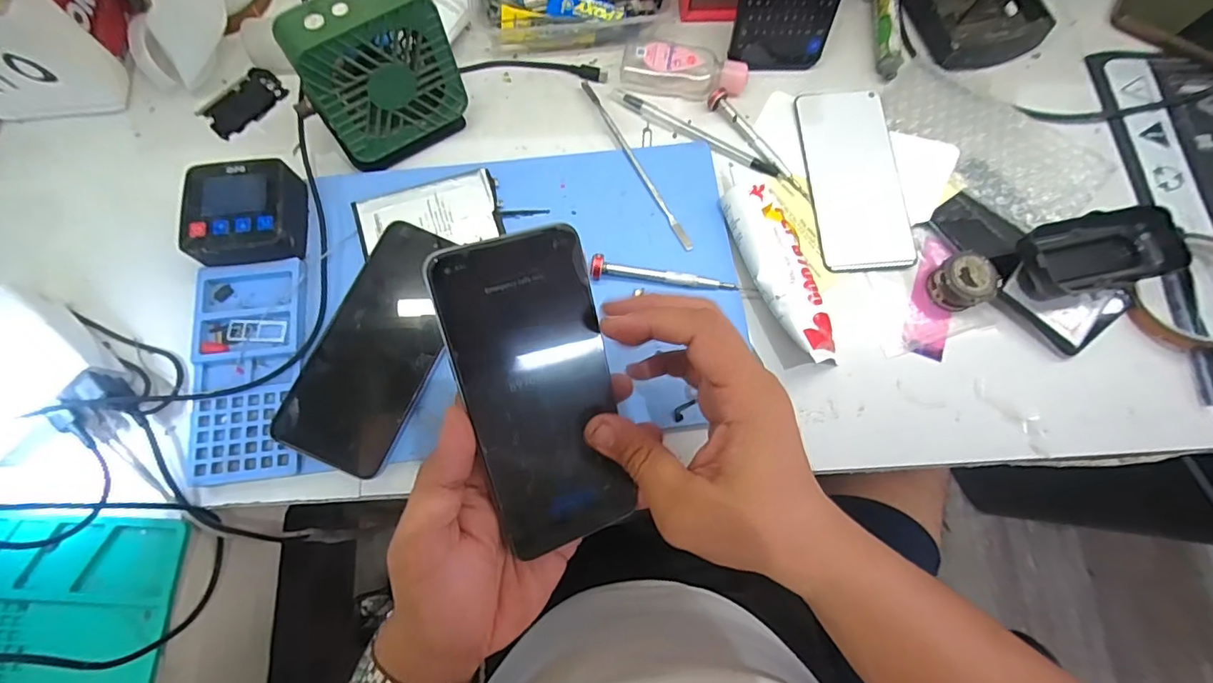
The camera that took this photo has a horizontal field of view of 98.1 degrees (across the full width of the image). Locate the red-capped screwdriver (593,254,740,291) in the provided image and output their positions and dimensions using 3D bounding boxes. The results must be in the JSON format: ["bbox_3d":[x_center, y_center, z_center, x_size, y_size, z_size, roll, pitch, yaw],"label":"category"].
[{"bbox_3d":[0.043,-0.048,0.379,0.107,0.018,0.014,4,75,0],"label":"red-capped screwdriver"}]

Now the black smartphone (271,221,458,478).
[{"bbox_3d":[-0.152,0.001,0.357,0.075,0.014,0.167,23,75,5],"label":"black smartphone"}]

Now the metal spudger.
[{"bbox_3d":[0.022,-0.140,0.414,0.007,0.009,0.168,-27,77,-8],"label":"metal spudger"}]

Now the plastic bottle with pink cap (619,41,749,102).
[{"bbox_3d":[0.063,-0.222,0.431,0.100,0.021,0.033,9,75,1],"label":"plastic bottle with pink cap"}]

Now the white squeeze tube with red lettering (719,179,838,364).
[{"bbox_3d":[0.125,-0.048,0.376,0.044,0.039,0.136,-18,76,-6],"label":"white squeeze tube with red lettering"}]

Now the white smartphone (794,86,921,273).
[{"bbox_3d":[0.196,-0.131,0.417,0.070,0.005,0.154,-4,75,-2],"label":"white smartphone"}]

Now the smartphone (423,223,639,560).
[{"bbox_3d":[-0.031,0.028,0.258,0.071,0.004,0.157,-17,106,-20],"label":"smartphone"}]

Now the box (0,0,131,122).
[{"bbox_3d":[-0.429,-0.204,0.383,0.093,0.091,0.038,-8,75,-3],"label":"box"}]

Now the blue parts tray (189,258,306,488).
[{"bbox_3d":[-0.243,0.018,0.360,0.070,0.017,0.149,-5,75,-3],"label":"blue parts tray"}]

